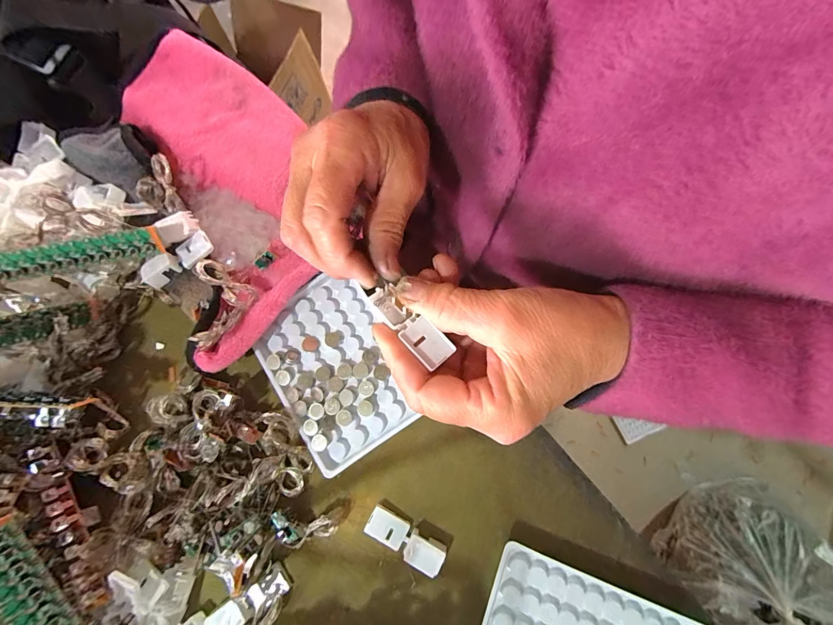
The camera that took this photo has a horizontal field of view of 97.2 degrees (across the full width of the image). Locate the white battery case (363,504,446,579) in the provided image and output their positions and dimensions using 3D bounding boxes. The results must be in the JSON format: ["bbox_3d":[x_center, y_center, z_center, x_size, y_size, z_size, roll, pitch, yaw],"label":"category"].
[{"bbox_3d":[-0.008,0.150,0.242,0.053,0.014,0.019,28,81,10],"label":"white battery case"}]

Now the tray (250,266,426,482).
[{"bbox_3d":[-0.060,0.041,0.271,0.092,0.013,0.126,-35,77,-4],"label":"tray"}]

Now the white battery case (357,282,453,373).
[{"bbox_3d":[-0.006,0.005,0.204,0.018,0.010,0.058,-43,70,-10],"label":"white battery case"}]

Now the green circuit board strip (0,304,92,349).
[{"bbox_3d":[-0.256,0.008,0.248,0.008,0.058,0.020,40,121,10],"label":"green circuit board strip"}]

